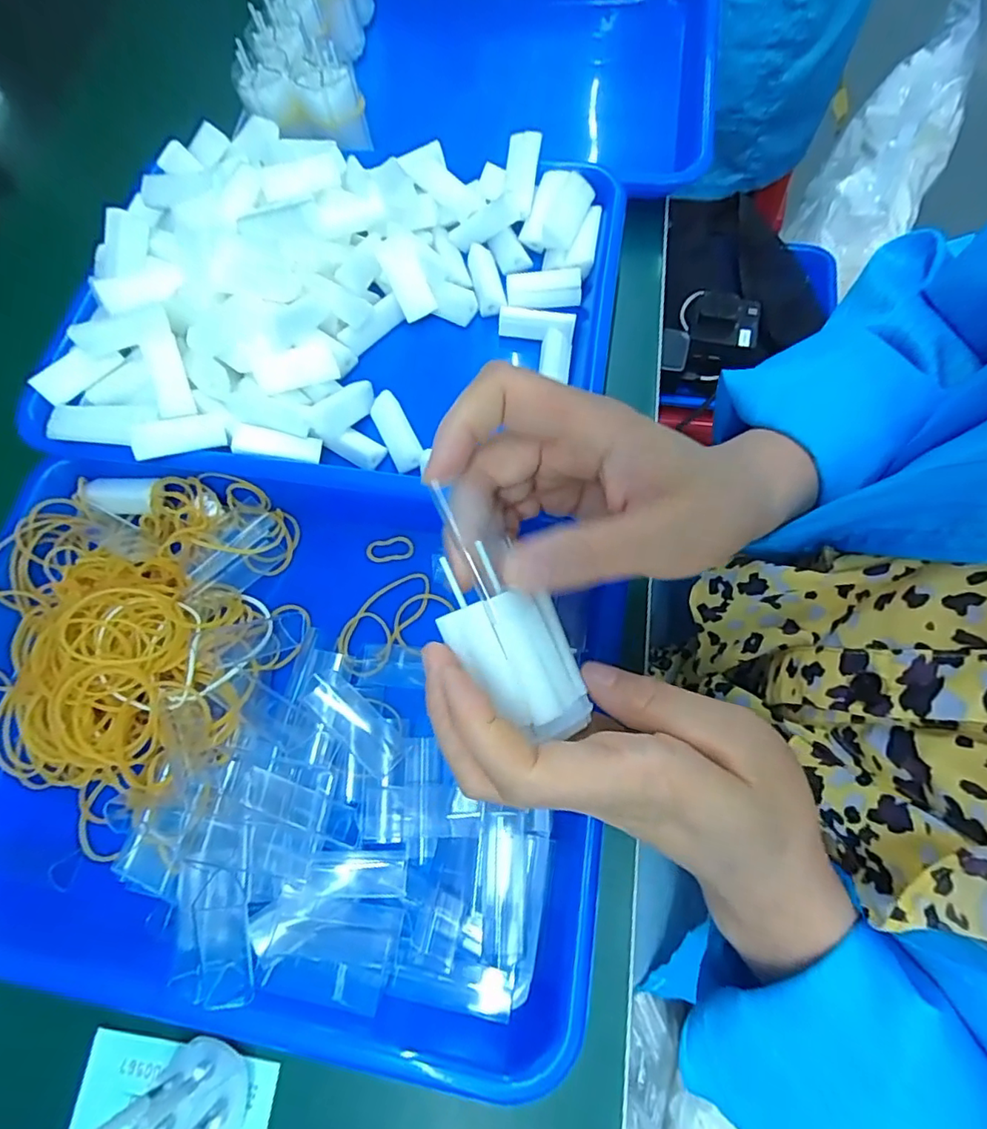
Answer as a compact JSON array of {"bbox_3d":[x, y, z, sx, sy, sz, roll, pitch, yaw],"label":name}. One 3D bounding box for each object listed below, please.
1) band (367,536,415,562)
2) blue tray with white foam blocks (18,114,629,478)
[{"bbox_3d":[-0.057,-0.009,0.306,0.026,0.004,0.013,-5,78,9],"label":"band"},{"bbox_3d":[-0.083,-0.159,0.337,0.304,0.064,0.239,6,71,7],"label":"blue tray with white foam blocks"}]

